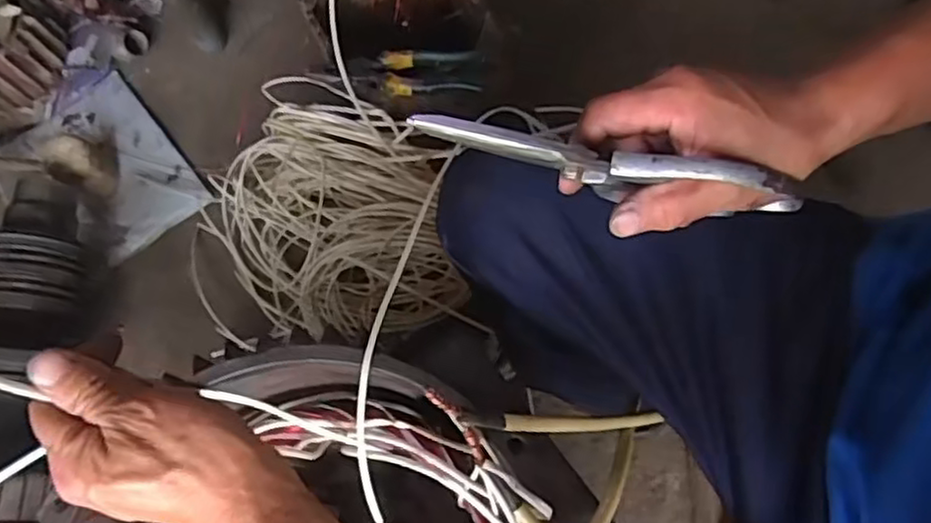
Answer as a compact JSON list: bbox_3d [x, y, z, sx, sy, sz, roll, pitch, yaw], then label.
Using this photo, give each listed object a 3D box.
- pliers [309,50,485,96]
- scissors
[{"bbox_3d":[-0.076,-0.210,0.775,0.185,0.016,0.056,1,73,6],"label":"pliers"},{"bbox_3d":[0.067,-0.043,0.339,0.186,0.047,0.014,11,72,-8],"label":"scissors"}]

